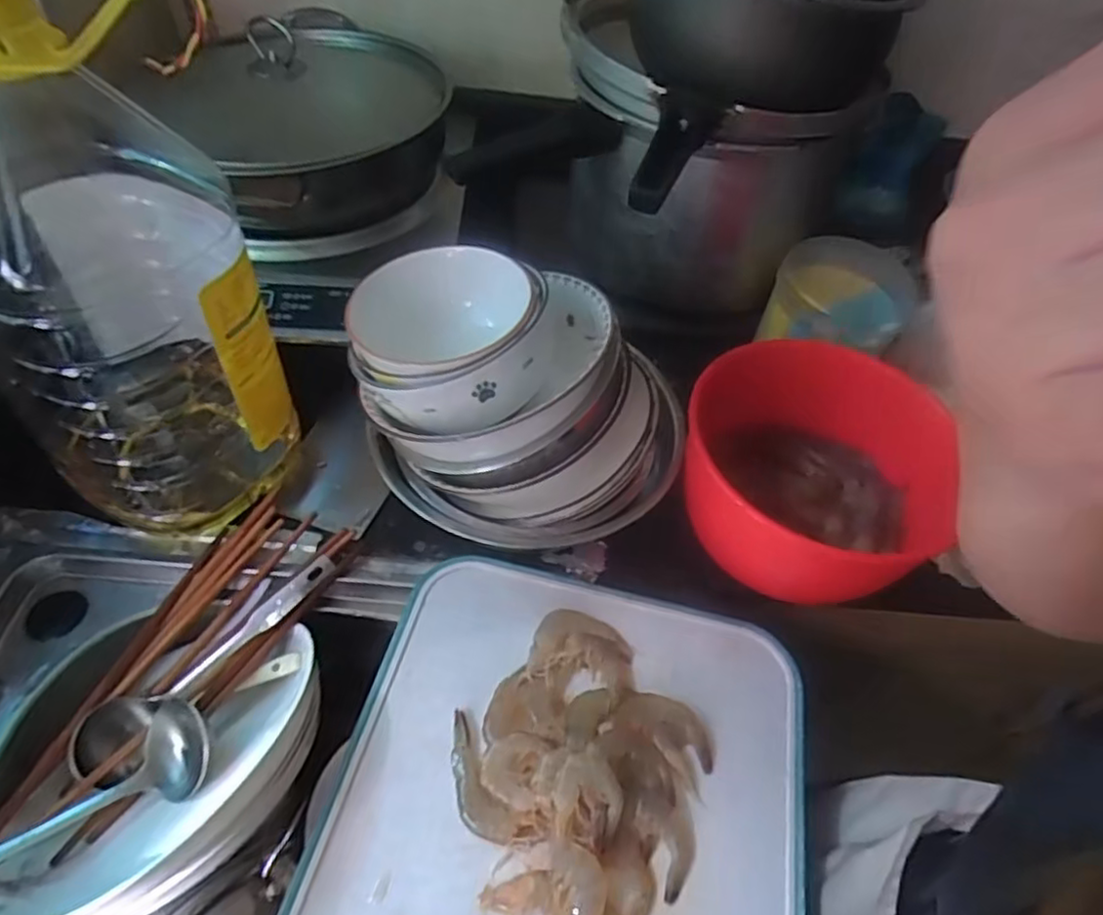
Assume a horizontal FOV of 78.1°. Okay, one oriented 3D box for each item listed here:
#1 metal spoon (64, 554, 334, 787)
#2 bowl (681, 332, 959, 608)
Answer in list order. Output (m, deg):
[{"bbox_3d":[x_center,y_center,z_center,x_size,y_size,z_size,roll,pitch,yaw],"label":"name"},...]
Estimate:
[{"bbox_3d":[-0.223,0.132,0.450,0.186,0.033,0.041,-41,63,-17],"label":"metal spoon"},{"bbox_3d":[0.194,0.013,0.504,0.184,0.106,0.171,2,51,-2],"label":"bowl"}]

